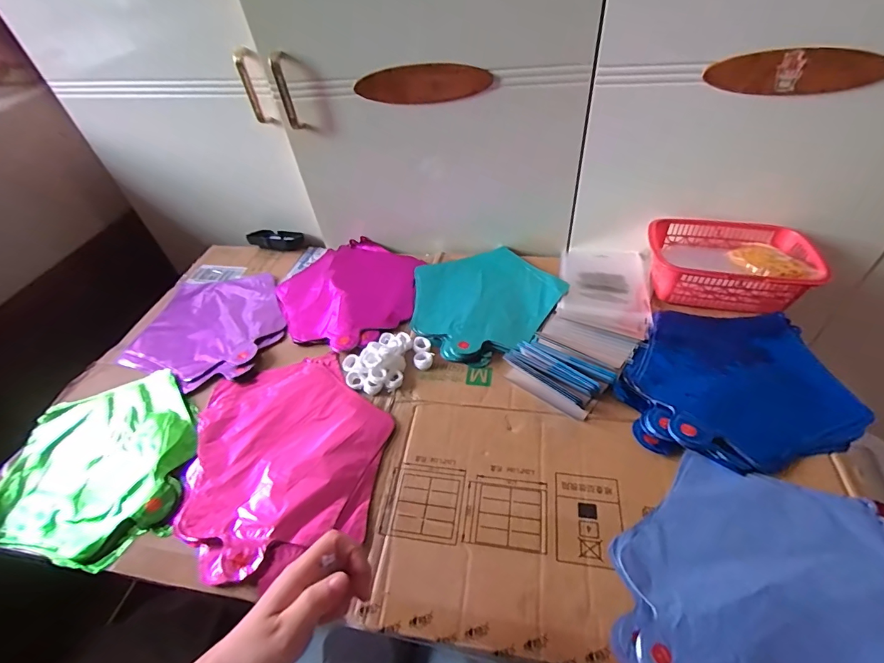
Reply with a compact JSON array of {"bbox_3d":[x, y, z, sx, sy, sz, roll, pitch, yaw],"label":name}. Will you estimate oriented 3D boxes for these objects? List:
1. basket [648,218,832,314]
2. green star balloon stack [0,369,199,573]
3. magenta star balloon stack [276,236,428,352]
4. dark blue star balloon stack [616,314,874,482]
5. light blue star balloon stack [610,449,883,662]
[{"bbox_3d":[0.417,-0.101,0.631,0.211,0.067,0.143,7,48,13],"label":"basket"},{"bbox_3d":[-0.425,0.167,0.519,0.249,0.031,0.244,-15,47,-7],"label":"green star balloon stack"},{"bbox_3d":[-0.151,-0.073,0.710,0.239,0.025,0.248,24,54,26],"label":"magenta star balloon stack"},{"bbox_3d":[0.359,0.062,0.532,0.252,0.043,0.246,7,48,13],"label":"dark blue star balloon stack"},{"bbox_3d":[0.286,0.231,0.369,0.237,0.015,0.226,16,50,20],"label":"light blue star balloon stack"}]

